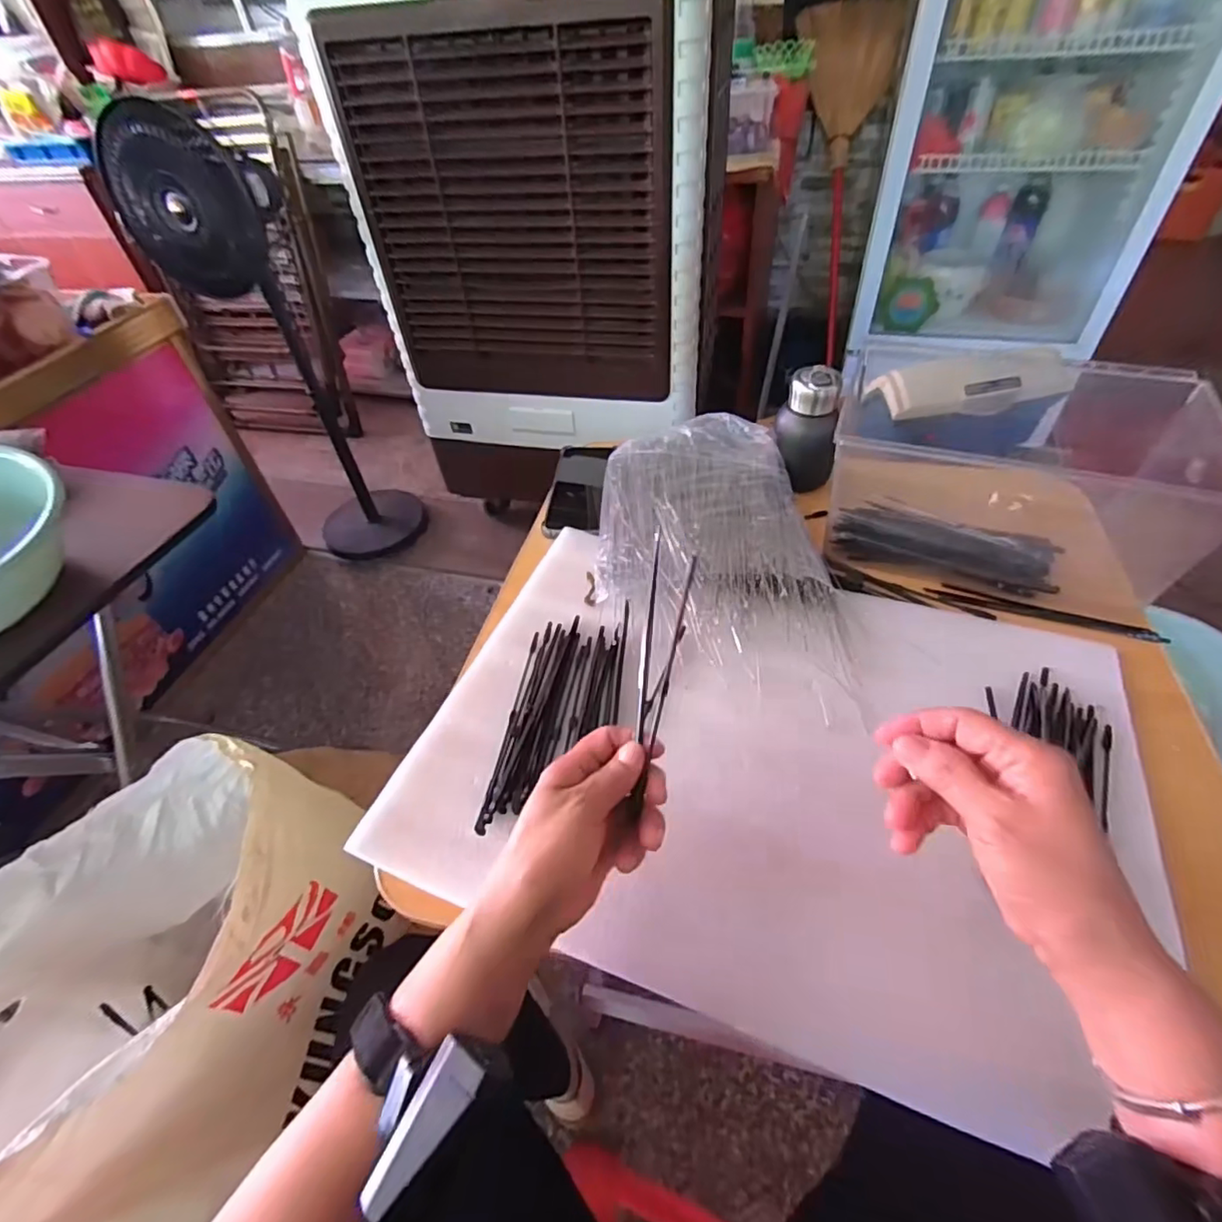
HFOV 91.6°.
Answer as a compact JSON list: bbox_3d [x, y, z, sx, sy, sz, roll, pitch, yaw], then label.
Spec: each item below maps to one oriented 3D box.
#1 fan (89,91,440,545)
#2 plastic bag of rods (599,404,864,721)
[{"bbox_3d":[-0.720,-0.534,1.390,0.309,0.988,0.263,-29,52,-19],"label":"fan"},{"bbox_3d":[0.098,-0.064,0.574,0.219,0.068,0.318,-1,48,4],"label":"plastic bag of rods"}]

